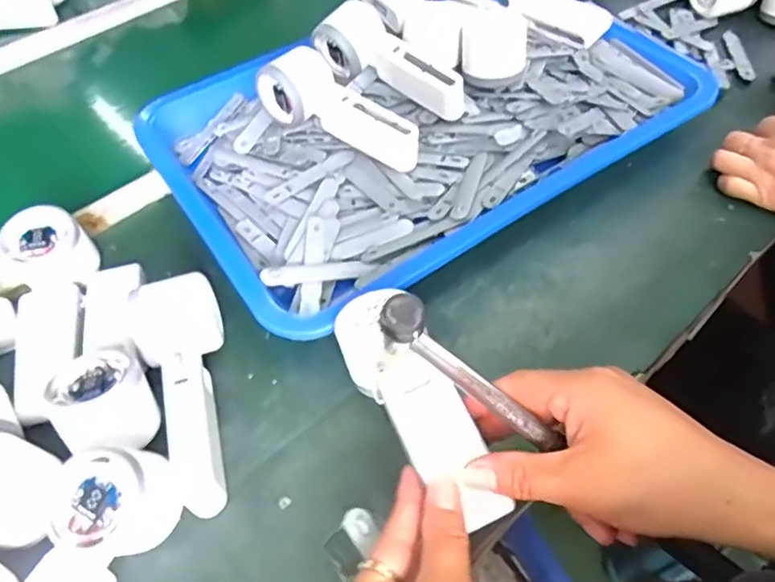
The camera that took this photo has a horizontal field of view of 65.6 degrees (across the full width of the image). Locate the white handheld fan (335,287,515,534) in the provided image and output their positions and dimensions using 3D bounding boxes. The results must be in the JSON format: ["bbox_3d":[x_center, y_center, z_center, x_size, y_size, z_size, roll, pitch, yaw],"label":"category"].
[{"bbox_3d":[0.019,0.065,0.365,0.048,0.034,0.160,-27,54,-15],"label":"white handheld fan"}]

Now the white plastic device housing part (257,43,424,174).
[{"bbox_3d":[-0.042,-0.163,0.538,0.163,0.064,0.052,32,61,26],"label":"white plastic device housing part"}]

